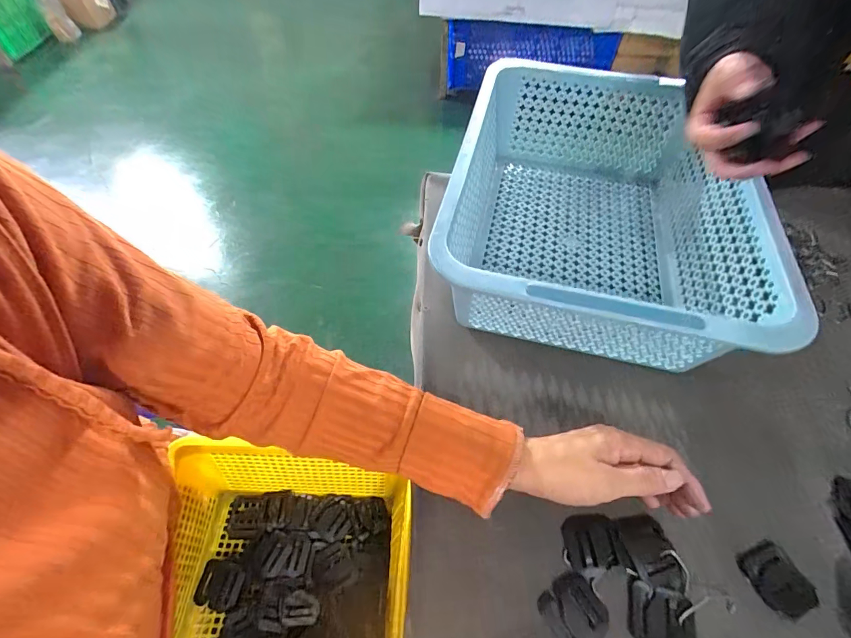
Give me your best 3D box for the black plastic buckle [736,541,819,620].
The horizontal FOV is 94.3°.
[{"bbox_3d":[0.263,0.194,0.294,0.040,0.004,0.045,-18,58,-14],"label":"black plastic buckle"}]

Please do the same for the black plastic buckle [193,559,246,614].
[{"bbox_3d":[-0.198,0.257,0.381,0.043,0.005,0.038,12,56,6],"label":"black plastic buckle"}]

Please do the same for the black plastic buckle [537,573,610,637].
[{"bbox_3d":[0.107,0.210,0.283,0.041,0.004,0.040,-28,60,-19],"label":"black plastic buckle"}]

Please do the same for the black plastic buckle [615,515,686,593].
[{"bbox_3d":[0.173,0.179,0.303,0.035,0.004,0.052,-9,56,-8],"label":"black plastic buckle"}]

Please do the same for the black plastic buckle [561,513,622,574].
[{"bbox_3d":[0.130,0.173,0.307,0.042,0.004,0.038,-3,55,-4],"label":"black plastic buckle"}]

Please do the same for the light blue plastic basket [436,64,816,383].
[{"bbox_3d":[0.179,-0.132,0.441,0.285,0.116,0.402,12,56,6],"label":"light blue plastic basket"}]

